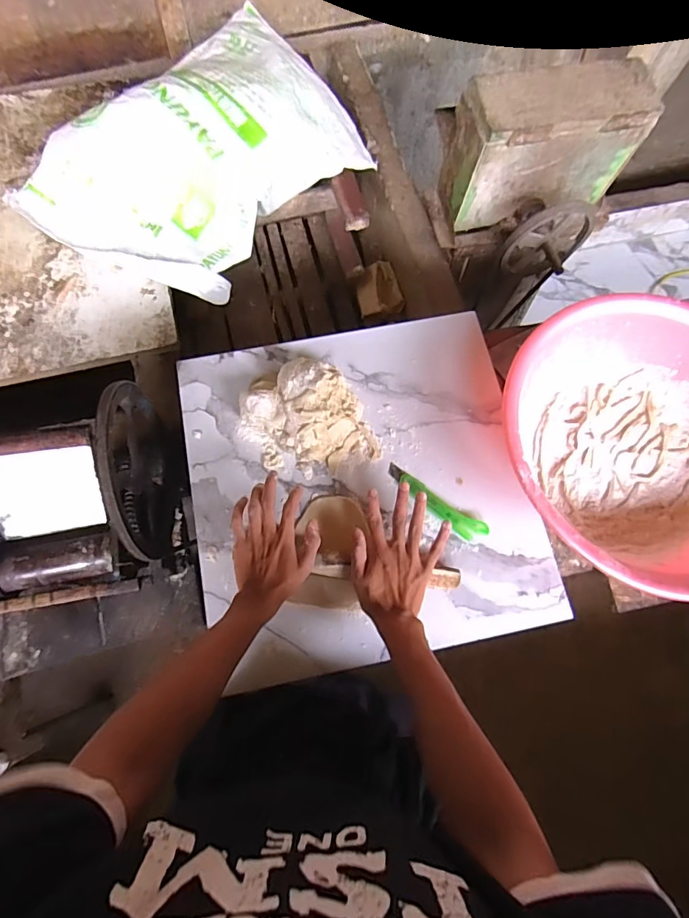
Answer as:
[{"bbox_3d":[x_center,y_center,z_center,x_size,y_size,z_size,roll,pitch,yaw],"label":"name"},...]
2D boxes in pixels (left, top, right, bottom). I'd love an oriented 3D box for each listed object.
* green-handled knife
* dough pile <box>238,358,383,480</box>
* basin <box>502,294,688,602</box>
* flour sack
[{"bbox_3d":[0.131,0.064,0.651,0.165,0.014,0.034,35,79,9],"label":"green-handled knife"},{"bbox_3d":[-0.059,-0.059,0.654,0.161,0.063,0.192,-36,78,-7],"label":"dough pile"},{"bbox_3d":[0.416,-0.018,0.638,0.392,0.135,0.387,0,76,1],"label":"basin"},{"bbox_3d":[-0.270,-0.633,0.933,0.418,0.183,0.672,35,79,9],"label":"flour sack"}]

